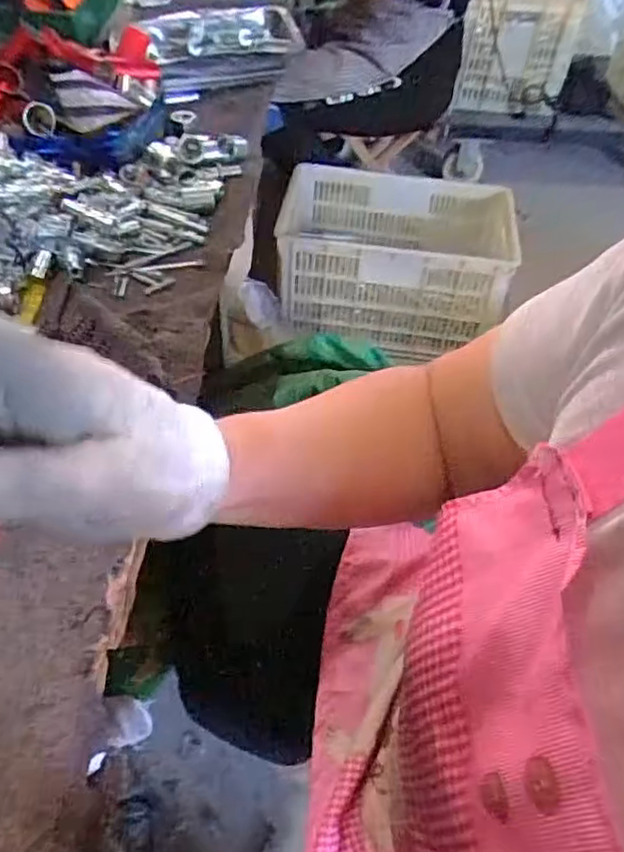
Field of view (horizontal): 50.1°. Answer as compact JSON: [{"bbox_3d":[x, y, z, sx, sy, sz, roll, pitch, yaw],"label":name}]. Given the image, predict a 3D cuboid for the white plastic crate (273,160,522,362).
[{"bbox_3d":[0.172,-0.363,1.457,0.491,0.237,0.332,9,47,3],"label":"white plastic crate"}]

